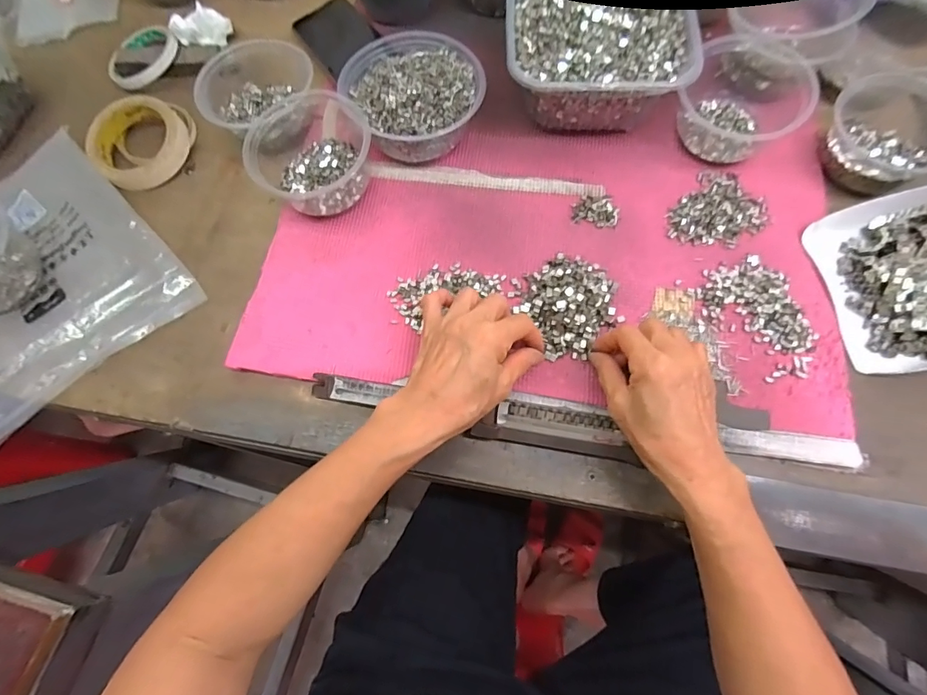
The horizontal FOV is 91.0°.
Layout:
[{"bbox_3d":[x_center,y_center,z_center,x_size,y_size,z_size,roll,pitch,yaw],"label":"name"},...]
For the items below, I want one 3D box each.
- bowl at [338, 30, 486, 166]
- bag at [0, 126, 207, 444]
[{"bbox_3d":[-0.048,-0.252,0.459,0.123,0.059,0.132,-1,69,2],"label":"bowl"},{"bbox_3d":[-0.427,-0.071,0.432,0.239,0.037,0.266,-39,73,-12],"label":"bag"}]

